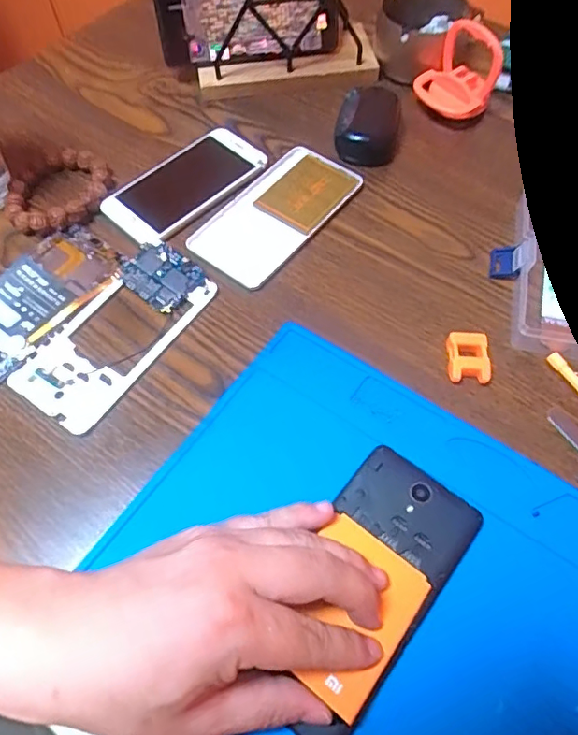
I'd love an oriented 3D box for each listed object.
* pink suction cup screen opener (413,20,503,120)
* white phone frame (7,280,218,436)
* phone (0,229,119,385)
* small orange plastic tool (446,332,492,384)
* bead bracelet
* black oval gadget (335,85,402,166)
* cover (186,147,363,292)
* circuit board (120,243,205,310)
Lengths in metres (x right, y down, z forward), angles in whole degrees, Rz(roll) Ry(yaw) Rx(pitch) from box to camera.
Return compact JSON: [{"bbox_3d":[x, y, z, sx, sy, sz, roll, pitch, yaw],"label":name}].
[{"bbox_3d":[0.146,-0.254,0.456,0.043,0.071,0.057,-35,66,-16],"label":"pink suction cup screen opener"},{"bbox_3d":[-0.120,-0.023,0.367,0.071,0.007,0.136,32,67,17],"label":"white phone frame"},{"bbox_3d":[-0.187,-0.047,0.379,0.068,0.012,0.138,34,67,18],"label":"phone"},{"bbox_3d":[0.119,-0.006,0.353,0.027,0.013,0.033,4,61,3],"label":"small orange plastic tool"},{"bbox_3d":[-0.183,-0.141,0.427,0.066,0.020,0.088,28,65,16],"label":"bead bracelet"},{"bbox_3d":[0.068,-0.211,0.456,0.053,0.026,0.078,4,61,4],"label":"black oval gadget"},{"bbox_3d":[-0.009,-0.125,0.423,0.071,0.008,0.138,36,68,19],"label":"cover"},{"bbox_3d":[-0.094,-0.067,0.390,0.055,0.010,0.044,37,68,19],"label":"circuit board"}]

